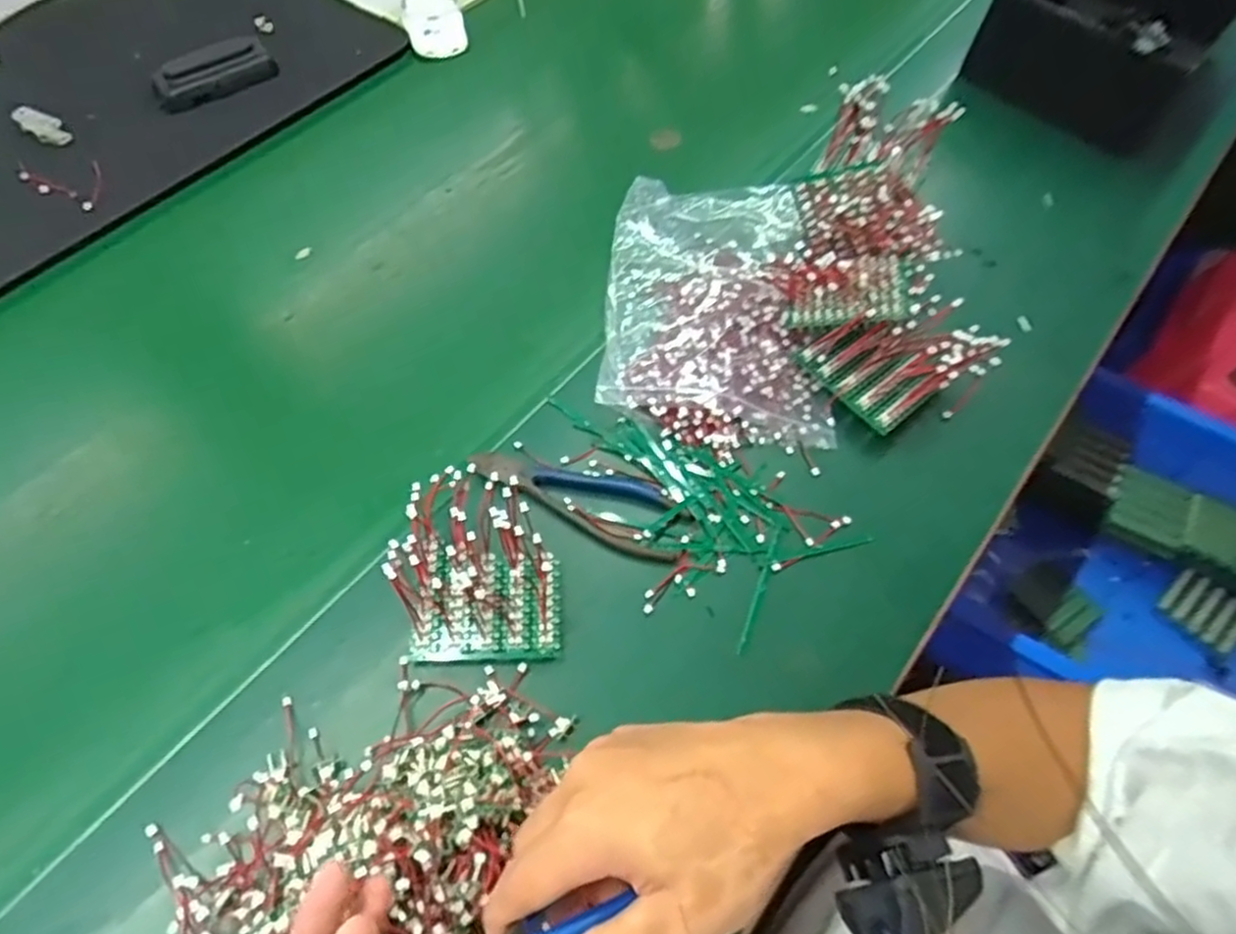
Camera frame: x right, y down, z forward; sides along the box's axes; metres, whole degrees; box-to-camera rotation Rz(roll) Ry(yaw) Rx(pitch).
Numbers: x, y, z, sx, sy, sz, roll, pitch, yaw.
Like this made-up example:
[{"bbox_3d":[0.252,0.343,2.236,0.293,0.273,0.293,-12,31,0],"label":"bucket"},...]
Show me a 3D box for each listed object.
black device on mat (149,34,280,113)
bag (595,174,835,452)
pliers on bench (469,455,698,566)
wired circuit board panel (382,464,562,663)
[{"bbox_3d":[-0.371,-0.362,0.678,0.105,0.027,0.036,-34,68,-19],"label":"black device on mat"},{"bbox_3d":[0.069,-0.130,0.559,0.155,0.030,0.241,1,61,-2],"label":"bag"},{"bbox_3d":[-0.024,0.018,0.483,0.142,0.015,0.051,18,62,7],"label":"pliers on bench"},{"bbox_3d":[-0.082,0.051,0.438,0.093,0.053,0.114,-1,61,-3],"label":"wired circuit board panel"}]

